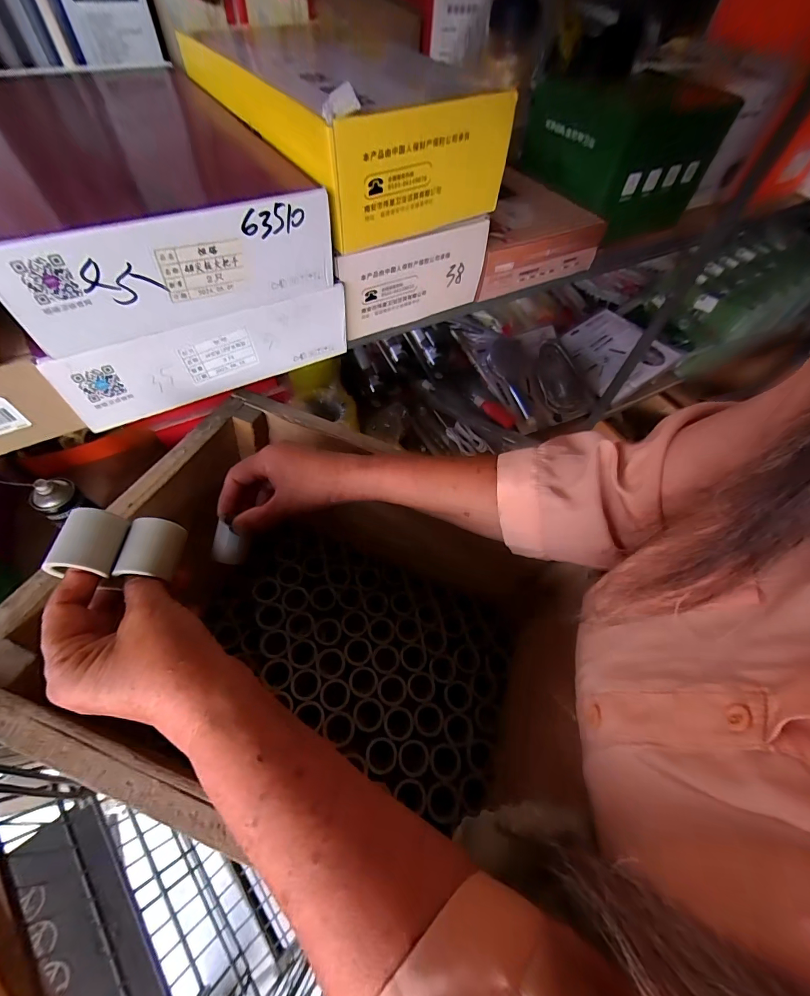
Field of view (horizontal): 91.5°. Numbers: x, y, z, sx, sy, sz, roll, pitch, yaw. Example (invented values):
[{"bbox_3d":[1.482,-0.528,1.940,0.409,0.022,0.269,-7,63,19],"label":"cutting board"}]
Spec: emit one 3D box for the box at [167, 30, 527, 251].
[{"bbox_3d":[-0.063,-0.382,0.387,0.175,0.089,0.319,-27,64,-19],"label":"box"}]

